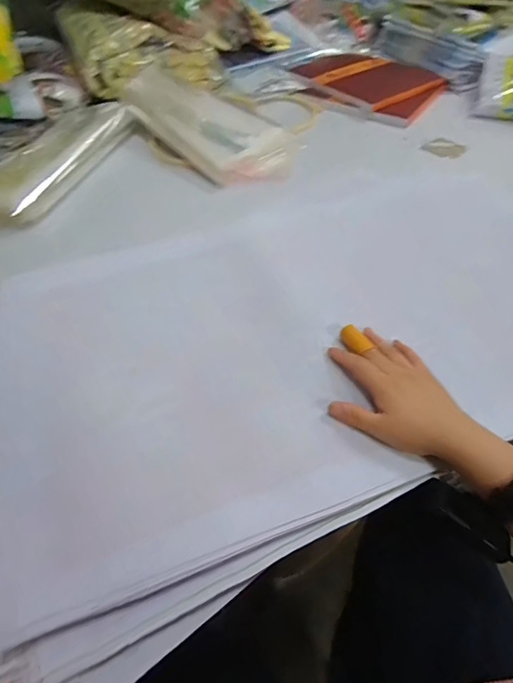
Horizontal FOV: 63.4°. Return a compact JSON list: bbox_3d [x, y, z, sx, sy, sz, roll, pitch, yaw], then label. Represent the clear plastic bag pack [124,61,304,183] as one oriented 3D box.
[{"bbox_3d":[-0.103,-0.418,0.806,0.371,0.055,0.180,36,57,12],"label":"clear plastic bag pack"}]

